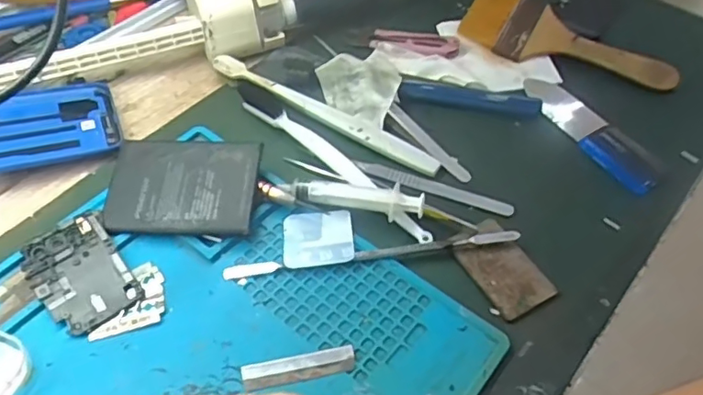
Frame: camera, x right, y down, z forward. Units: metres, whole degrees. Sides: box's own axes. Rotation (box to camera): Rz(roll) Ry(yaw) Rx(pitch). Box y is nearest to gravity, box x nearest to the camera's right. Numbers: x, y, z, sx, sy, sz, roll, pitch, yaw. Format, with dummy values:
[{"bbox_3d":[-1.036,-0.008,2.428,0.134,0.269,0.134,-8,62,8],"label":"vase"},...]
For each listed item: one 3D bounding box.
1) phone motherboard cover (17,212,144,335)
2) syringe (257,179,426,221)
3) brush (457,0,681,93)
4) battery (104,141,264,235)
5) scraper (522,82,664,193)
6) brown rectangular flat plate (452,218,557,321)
[{"bbox_3d":[-0.153,0.042,0.329,0.047,0.004,0.067,-30,65,-20],"label":"phone motherboard cover"},{"bbox_3d":[-0.007,0.000,0.358,0.100,0.024,0.020,7,53,2],"label":"syringe"},{"bbox_3d":[0.172,-0.125,0.460,0.166,0.018,0.063,24,55,14],"label":"brush"},{"bbox_3d":[-0.102,-0.007,0.357,0.088,0.004,0.063,0,61,3],"label":"battery"},{"bbox_3d":[0.168,-0.050,0.415,0.036,0.011,0.121,-22,57,-19],"label":"scraper"},{"bbox_3d":[0.087,0.039,0.342,0.036,0.004,0.062,-21,57,-18],"label":"brown rectangular flat plate"}]

